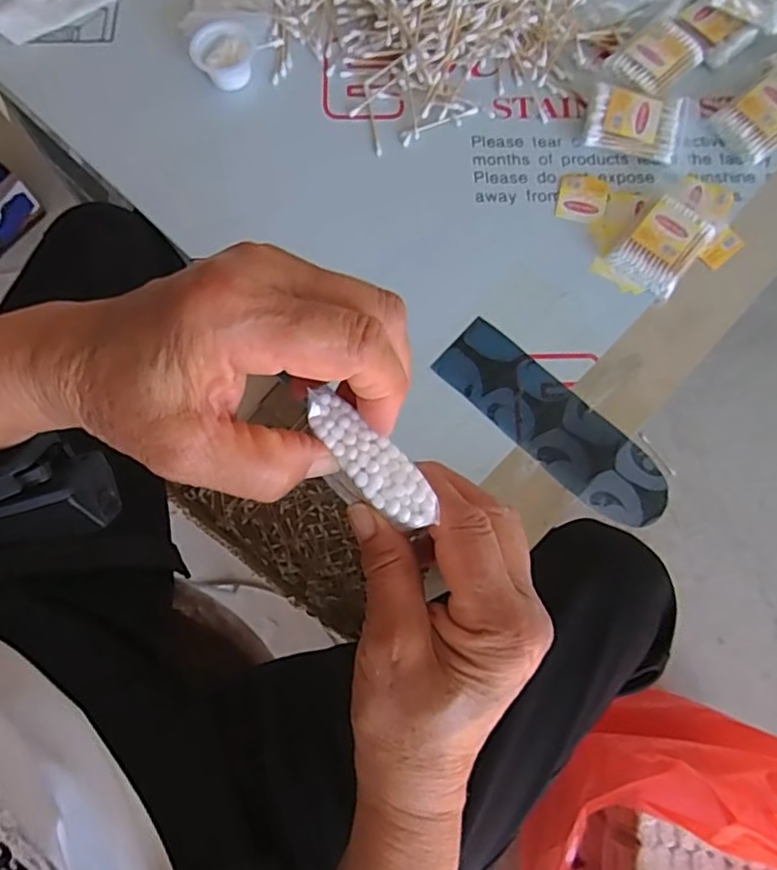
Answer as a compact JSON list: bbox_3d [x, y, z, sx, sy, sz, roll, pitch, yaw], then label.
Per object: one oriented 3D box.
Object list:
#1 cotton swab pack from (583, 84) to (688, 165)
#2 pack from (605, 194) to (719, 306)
[{"bbox_3d":[0.209,-0.262,0.520,0.080,0.015,0.054,11,94,2],"label":"cotton swab pack"},{"bbox_3d":[0.219,-0.150,0.492,0.054,0.019,0.074,42,76,10],"label":"pack"}]

